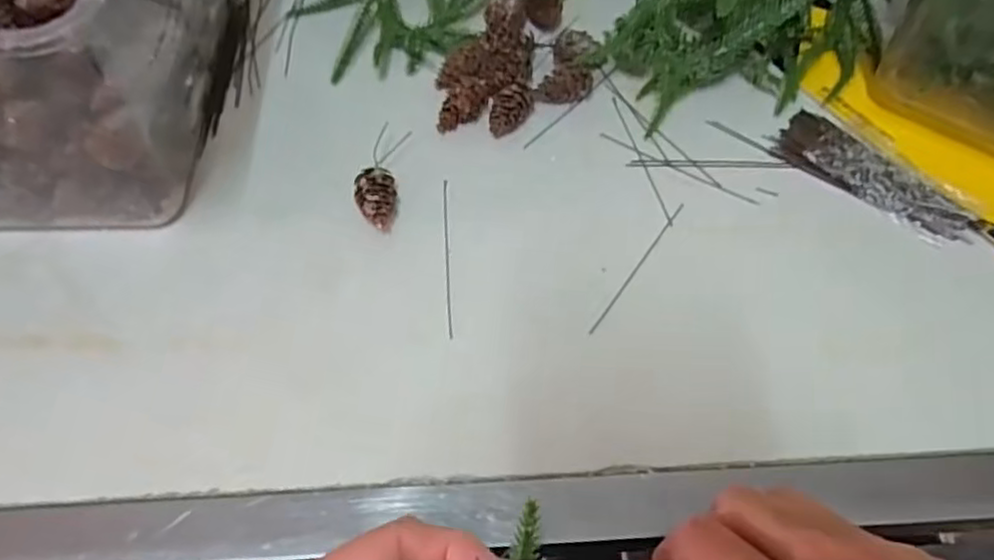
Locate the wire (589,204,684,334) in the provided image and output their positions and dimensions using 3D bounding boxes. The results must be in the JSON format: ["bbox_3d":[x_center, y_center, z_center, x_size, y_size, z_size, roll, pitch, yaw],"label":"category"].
[{"bbox_3d":[0.076,-0.009,0.370,0.004,0.004,0.098,32,66,16],"label":"wire"}]

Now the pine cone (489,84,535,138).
[{"bbox_3d":[0.008,-0.104,0.416,0.019,0.019,0.036,22,63,11],"label":"pine cone"}]

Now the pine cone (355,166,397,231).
[{"bbox_3d":[-0.065,-0.044,0.381,0.021,0.023,0.035,-12,62,-7],"label":"pine cone"}]

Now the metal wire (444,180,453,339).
[{"bbox_3d":[-0.026,-0.014,0.373,0.004,0.004,0.098,-3,61,-2],"label":"metal wire"}]

